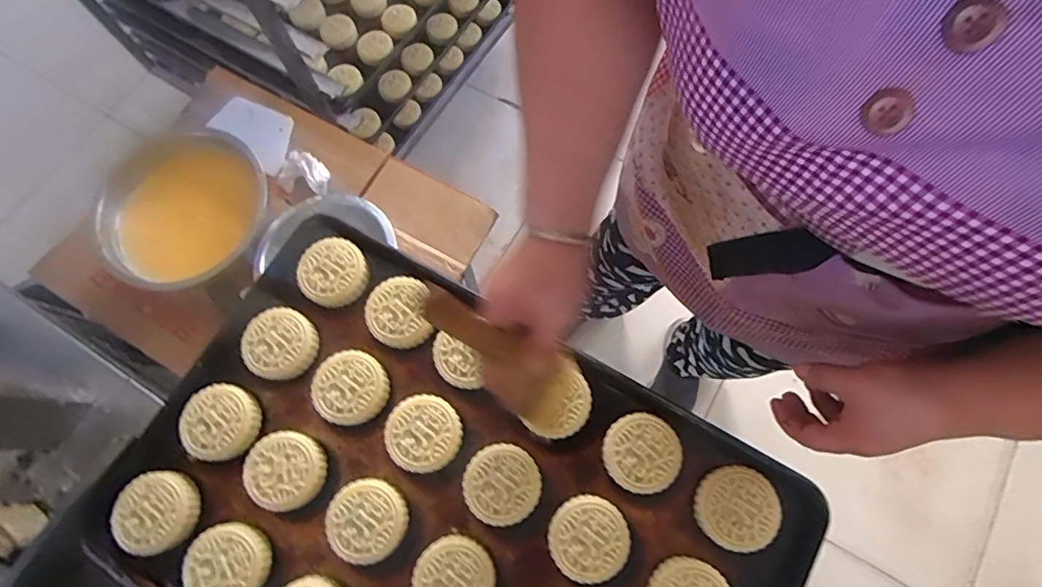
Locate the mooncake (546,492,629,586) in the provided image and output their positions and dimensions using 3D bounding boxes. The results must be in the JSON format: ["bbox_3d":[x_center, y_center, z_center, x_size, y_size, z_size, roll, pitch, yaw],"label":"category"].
[{"bbox_3d":[0.061,0.224,0.487,0.070,0.032,0.069,0,71,1],"label":"mooncake"}]

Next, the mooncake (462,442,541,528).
[{"bbox_3d":[-0.018,0.182,0.506,0.070,0.029,0.070,0,71,1],"label":"mooncake"}]

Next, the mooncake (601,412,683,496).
[{"bbox_3d":[0.114,0.152,0.504,0.069,0.025,0.070,0,71,1],"label":"mooncake"}]

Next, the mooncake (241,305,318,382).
[{"bbox_3d":[-0.252,0.052,0.550,0.073,0.019,0.072,0,71,1],"label":"mooncake"}]

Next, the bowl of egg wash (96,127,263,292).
[{"bbox_3d":[-0.445,-0.106,0.725,0.220,0.093,0.222,43,77,14],"label":"bowl of egg wash"}]

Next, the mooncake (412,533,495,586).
[{"bbox_3d":[-0.060,0.258,0.478,0.069,0.024,0.069,-40,75,-12],"label":"mooncake"}]

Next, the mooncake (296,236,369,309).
[{"bbox_3d":[-0.201,-0.023,0.567,0.070,0.024,0.069,0,71,1],"label":"mooncake"}]

